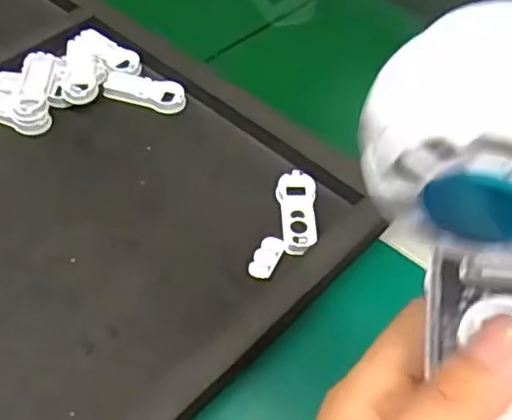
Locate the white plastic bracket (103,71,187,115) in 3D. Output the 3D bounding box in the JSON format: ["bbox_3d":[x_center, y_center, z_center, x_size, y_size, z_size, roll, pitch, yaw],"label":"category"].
[{"bbox_3d":[-0.076,-0.082,0.461,0.056,0.007,0.025,15,55,7],"label":"white plastic bracket"}]

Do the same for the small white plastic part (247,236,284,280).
[{"bbox_3d":[0.006,0.025,0.378,0.014,0.004,0.029,23,56,13],"label":"small white plastic part"}]

